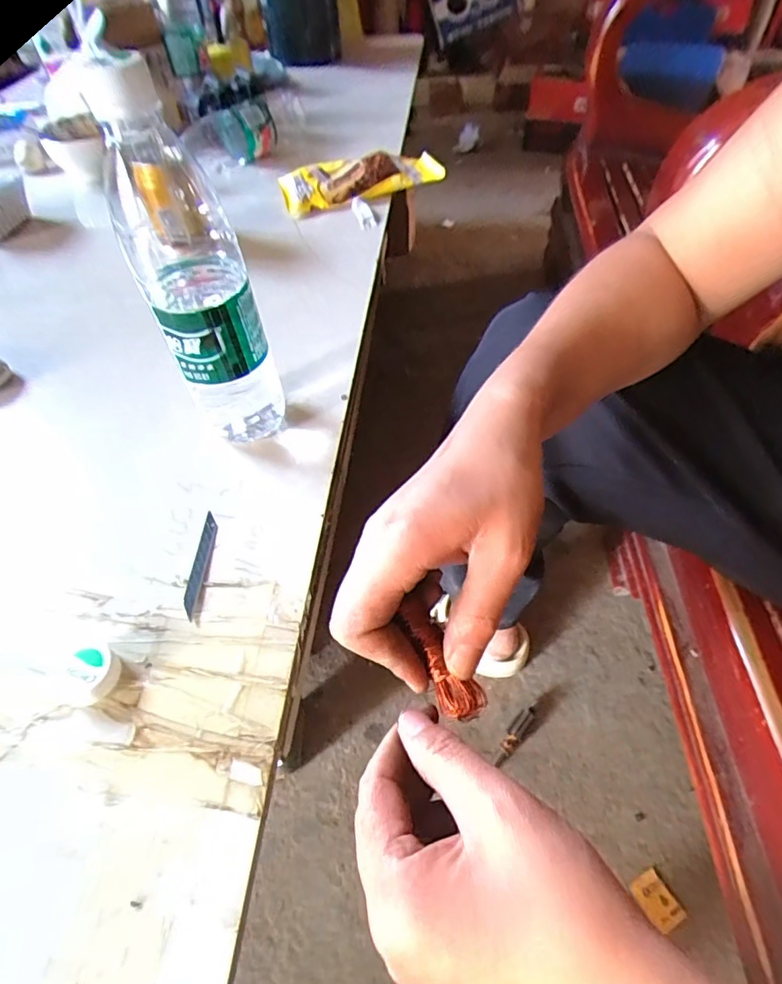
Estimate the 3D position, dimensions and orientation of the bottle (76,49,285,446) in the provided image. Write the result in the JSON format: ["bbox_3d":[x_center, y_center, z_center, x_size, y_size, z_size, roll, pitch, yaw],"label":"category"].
[{"bbox_3d":[-0.121,-0.132,0.333,0.071,0.222,0.070,-17,54,-11],"label":"bottle"}]

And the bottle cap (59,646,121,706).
[{"bbox_3d":[-0.166,0.100,0.285,0.030,0.015,0.030,-1,53,1],"label":"bottle cap"}]

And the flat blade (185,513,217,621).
[{"bbox_3d":[-0.123,0.045,0.335,0.009,0.004,0.075,0,53,1],"label":"flat blade"}]

